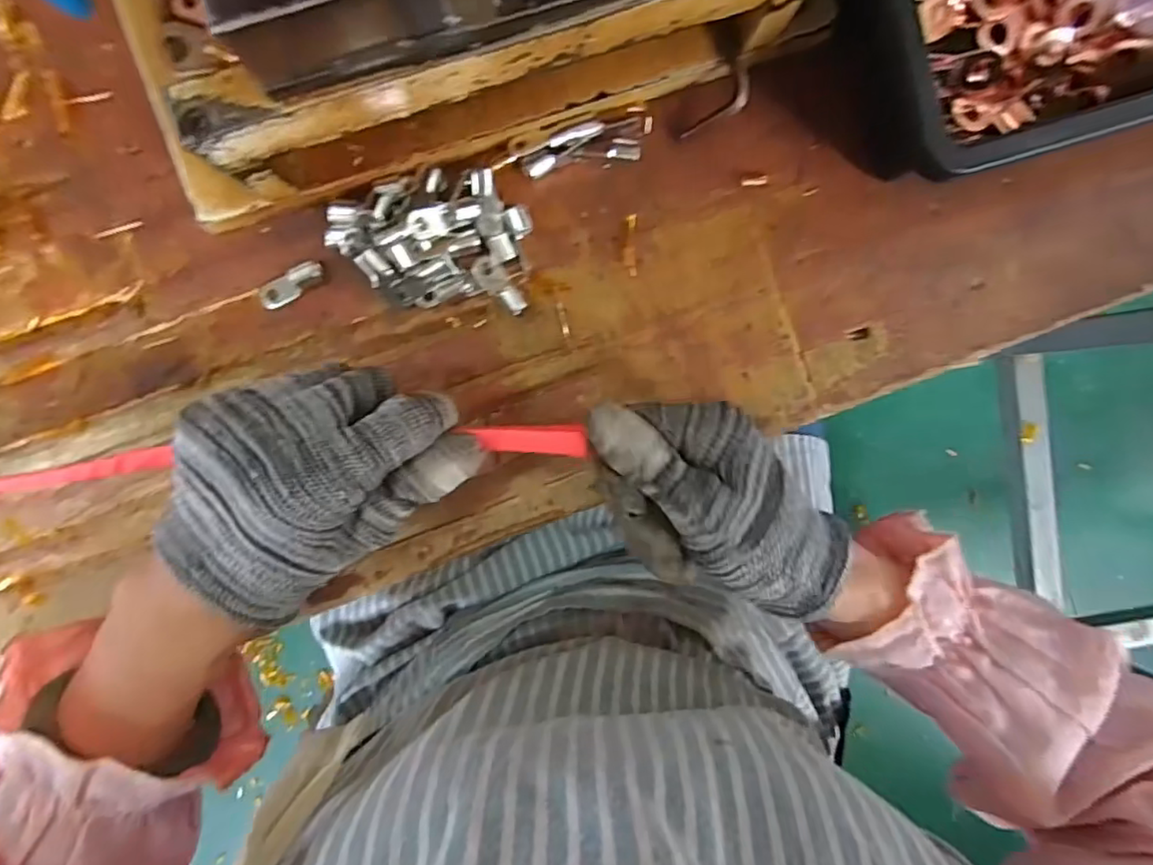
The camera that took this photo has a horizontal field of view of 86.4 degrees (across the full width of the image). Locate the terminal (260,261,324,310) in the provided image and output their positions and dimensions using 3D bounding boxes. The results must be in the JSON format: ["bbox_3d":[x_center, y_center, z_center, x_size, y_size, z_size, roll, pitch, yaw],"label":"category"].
[{"bbox_3d":[-0.136,-0.070,0.292,0.033,0.010,0.011,-30,95,0],"label":"terminal"}]

